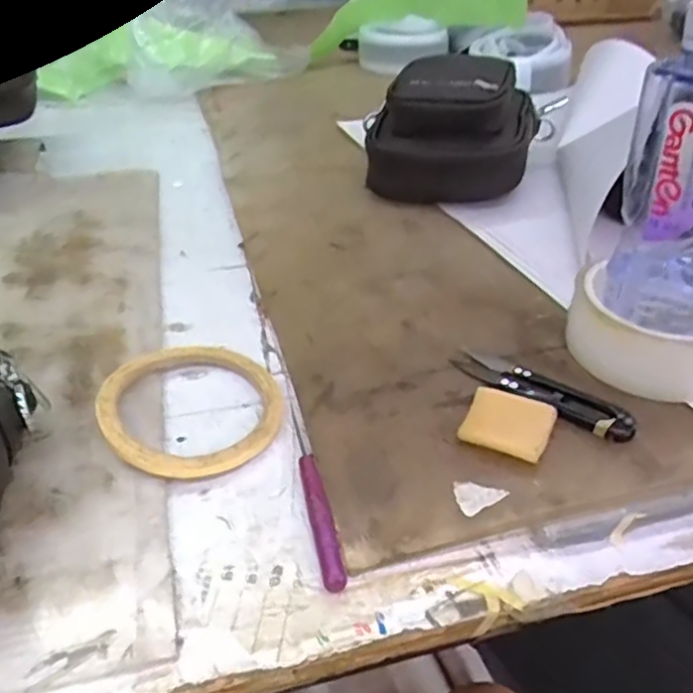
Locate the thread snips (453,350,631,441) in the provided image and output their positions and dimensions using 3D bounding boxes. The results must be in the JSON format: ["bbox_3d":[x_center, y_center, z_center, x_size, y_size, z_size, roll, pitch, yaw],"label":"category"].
[{"bbox_3d":[0.100,0.022,0.340,0.094,0.010,0.024,29,46,34],"label":"thread snips"}]

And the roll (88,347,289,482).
[{"bbox_3d":[-0.082,0.030,0.351,0.092,0.014,0.098,-1,37,1],"label":"roll"}]

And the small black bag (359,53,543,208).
[{"bbox_3d":[0.087,-0.178,0.543,0.132,0.091,0.106,4,37,7],"label":"small black bag"}]

